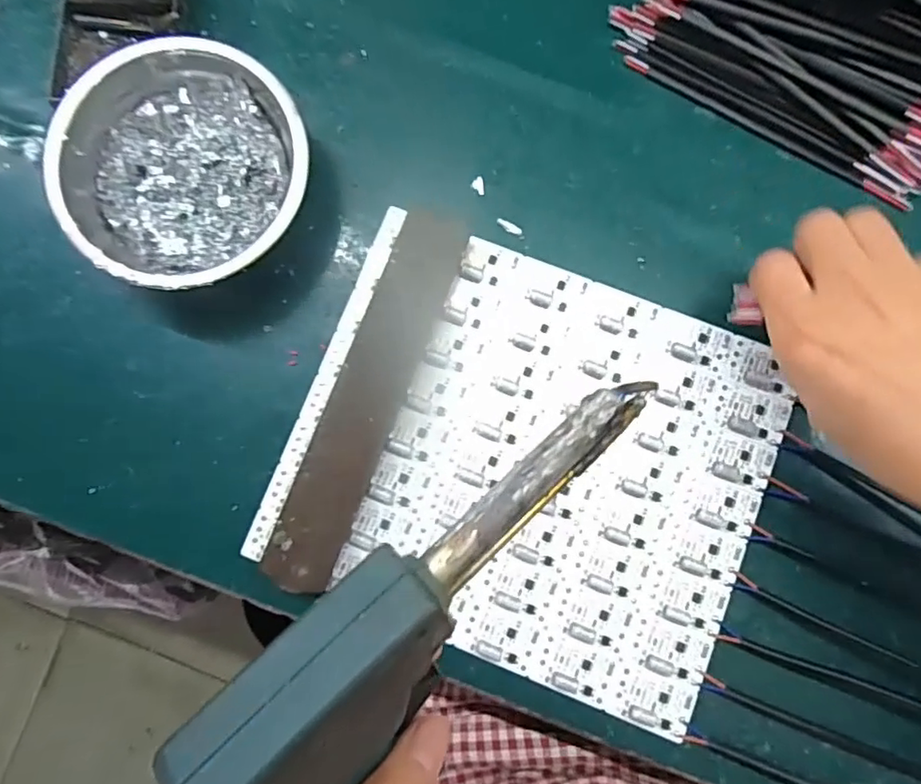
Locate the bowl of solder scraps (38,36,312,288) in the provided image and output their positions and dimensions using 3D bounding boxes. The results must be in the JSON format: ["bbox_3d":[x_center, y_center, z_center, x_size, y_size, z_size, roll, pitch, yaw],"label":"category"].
[{"bbox_3d":[-0.143,-0.114,0.316,0.122,0.046,0.123,0,83,3],"label":"bowl of solder scraps"}]

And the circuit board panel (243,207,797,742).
[{"bbox_3d":[0.035,0.034,0.310,0.237,0.007,0.199,22,84,5],"label":"circuit board panel"}]

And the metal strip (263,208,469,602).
[{"bbox_3d":[-0.045,0.000,0.305,0.036,0.006,0.204,23,82,-18],"label":"metal strip"}]

